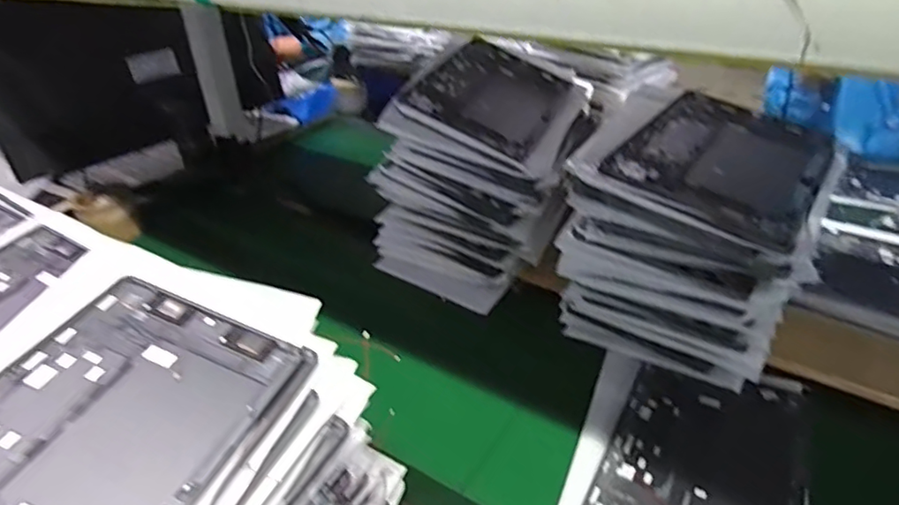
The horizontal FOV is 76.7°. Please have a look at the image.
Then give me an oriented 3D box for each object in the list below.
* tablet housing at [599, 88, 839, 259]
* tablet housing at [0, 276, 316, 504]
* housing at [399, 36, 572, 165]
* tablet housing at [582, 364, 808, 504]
[{"bbox_3d":[0.281,-0.098,0.574,0.171,0.009,0.260,27,44,25],"label":"tablet housing"},{"bbox_3d":[-0.226,0.124,0.350,0.171,0.008,0.252,20,42,10],"label":"tablet housing"},{"bbox_3d":[0.058,-0.211,0.765,0.172,0.020,0.251,26,43,8],"label":"housing"},{"bbox_3d":[0.242,0.201,0.541,0.165,0.007,0.245,15,38,27],"label":"tablet housing"}]

